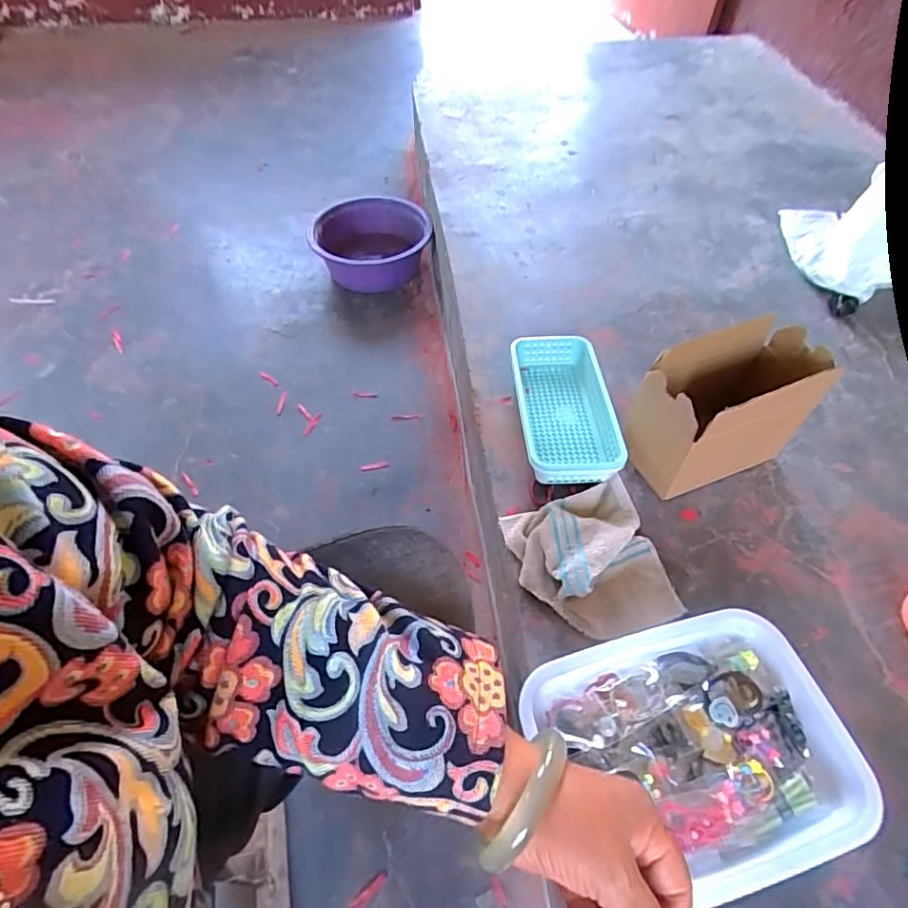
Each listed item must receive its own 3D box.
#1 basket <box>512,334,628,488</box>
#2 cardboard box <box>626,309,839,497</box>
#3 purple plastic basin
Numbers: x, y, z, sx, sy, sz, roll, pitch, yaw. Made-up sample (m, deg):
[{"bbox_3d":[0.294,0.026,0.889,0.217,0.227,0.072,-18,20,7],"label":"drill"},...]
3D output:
[{"bbox_3d":[0.160,-0.069,0.786,0.135,0.061,0.254,-4,54,-2],"label":"basket"},{"bbox_3d":[0.337,-0.050,0.698,0.219,0.183,0.110,-19,56,-13],"label":"cardboard box"},{"bbox_3d":[-0.192,-0.482,1.250,0.278,0.118,0.207,3,54,3],"label":"purple plastic basin"}]

